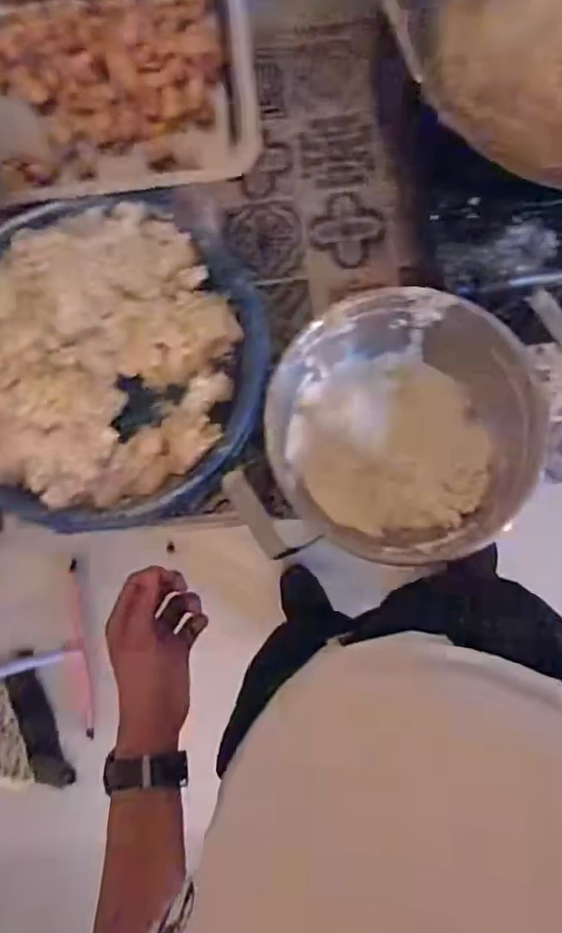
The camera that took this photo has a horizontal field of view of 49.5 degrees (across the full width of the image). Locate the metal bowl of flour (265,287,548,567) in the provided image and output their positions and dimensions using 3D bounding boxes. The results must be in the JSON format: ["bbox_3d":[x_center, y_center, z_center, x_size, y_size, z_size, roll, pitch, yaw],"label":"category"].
[{"bbox_3d":[0.116,-0.041,0.610,0.252,0.098,0.236,4,83,2],"label":"metal bowl of flour"}]

